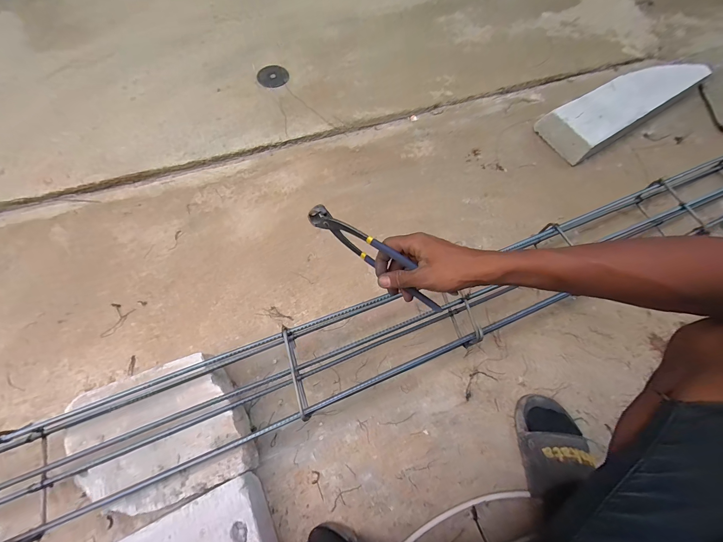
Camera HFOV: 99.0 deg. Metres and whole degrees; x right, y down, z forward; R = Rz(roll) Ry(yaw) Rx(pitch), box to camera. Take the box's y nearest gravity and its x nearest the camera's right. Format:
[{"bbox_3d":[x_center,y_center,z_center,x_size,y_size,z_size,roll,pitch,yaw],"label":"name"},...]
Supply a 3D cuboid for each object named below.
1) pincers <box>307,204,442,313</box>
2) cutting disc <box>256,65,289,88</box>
[{"bbox_3d":[0.020,-0.020,0.406,0.215,0.054,0.017,38,71,5],"label":"pincers"},{"bbox_3d":[-0.258,-0.569,0.902,0.089,0.006,0.097,1,65,-1],"label":"cutting disc"}]

